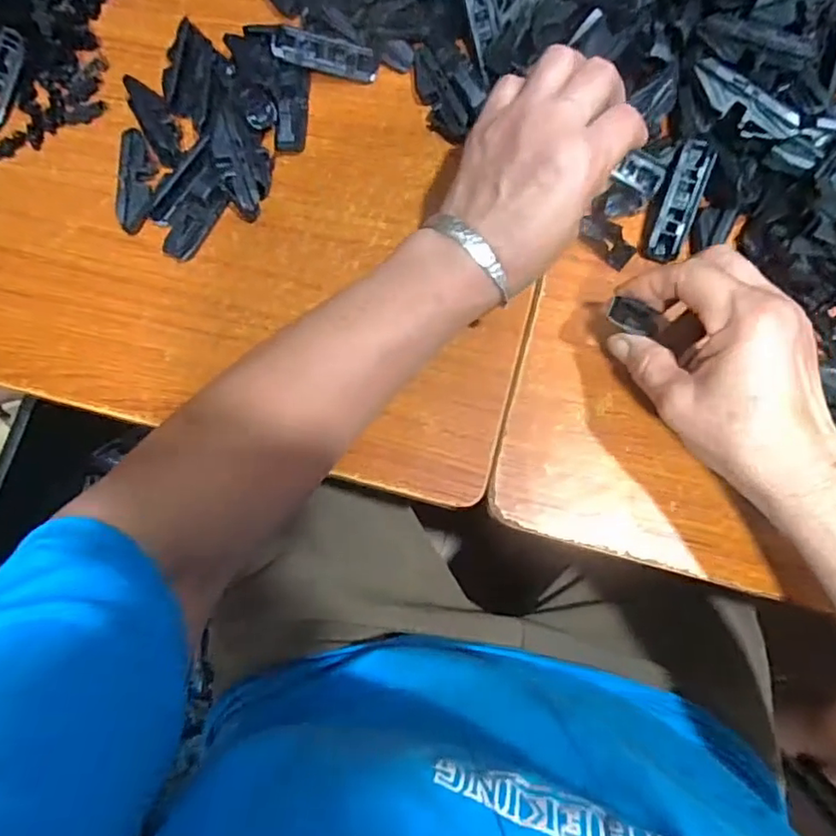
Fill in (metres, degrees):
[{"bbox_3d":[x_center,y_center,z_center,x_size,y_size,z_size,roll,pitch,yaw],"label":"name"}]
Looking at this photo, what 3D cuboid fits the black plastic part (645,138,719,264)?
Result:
[{"bbox_3d":[0.166,-0.137,0.378,0.023,0.015,0.075,20,97,7],"label":"black plastic part"}]

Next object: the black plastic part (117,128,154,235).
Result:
[{"bbox_3d":[-0.195,-0.166,0.416,0.018,0.022,0.070,1,79,3],"label":"black plastic part"}]

